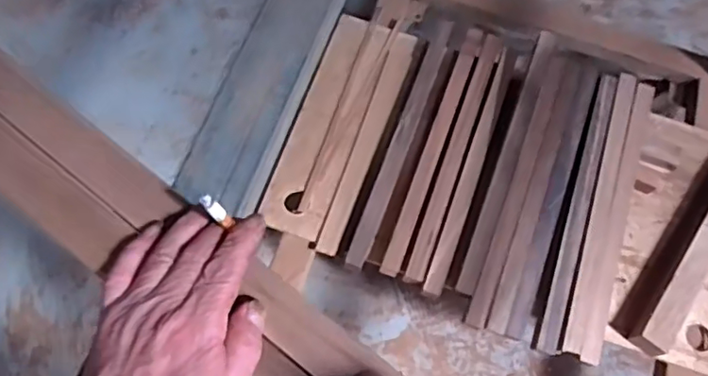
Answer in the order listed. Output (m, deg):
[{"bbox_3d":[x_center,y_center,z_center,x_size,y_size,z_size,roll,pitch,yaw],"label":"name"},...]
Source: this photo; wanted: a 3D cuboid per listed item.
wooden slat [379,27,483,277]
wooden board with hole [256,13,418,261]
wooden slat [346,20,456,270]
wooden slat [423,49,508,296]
[{"bbox_3d":[0.142,-0.077,1.008,0.032,0.015,0.485,20,69,5],"label":"wooden slat"},{"bbox_3d":[-0.021,-0.115,1.042,0.146,0.020,0.441,19,69,5],"label":"wooden board with hole"},{"bbox_3d":[0.087,-0.090,1.021,0.041,0.027,0.495,19,69,5],"label":"wooden slat"},{"bbox_3d":[0.202,-0.039,0.991,0.030,0.014,0.470,20,69,5],"label":"wooden slat"}]

